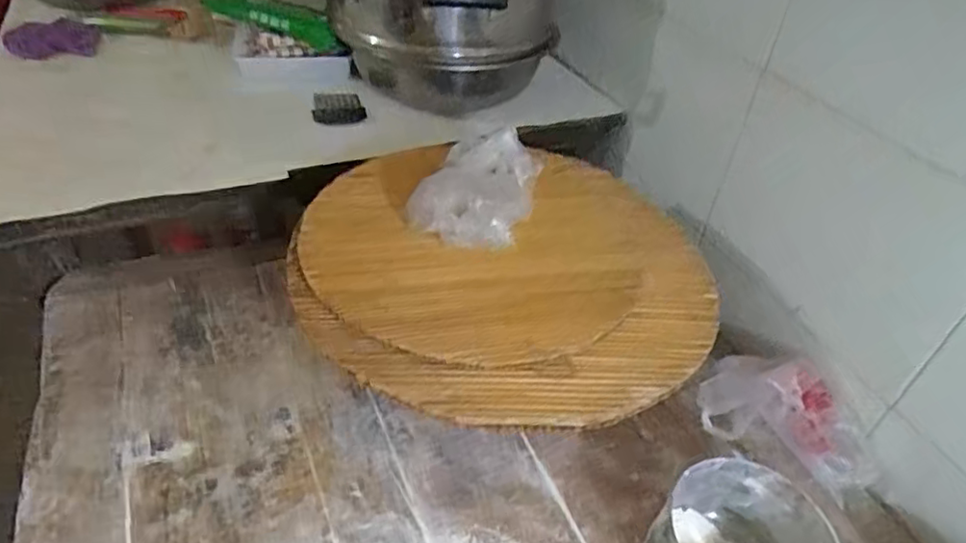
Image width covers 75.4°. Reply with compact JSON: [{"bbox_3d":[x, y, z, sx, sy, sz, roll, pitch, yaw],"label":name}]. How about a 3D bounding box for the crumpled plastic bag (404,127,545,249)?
[{"bbox_3d":[-0.001,-0.100,0.698,0.116,0.068,0.182,13,42,9],"label":"crumpled plastic bag"}]

